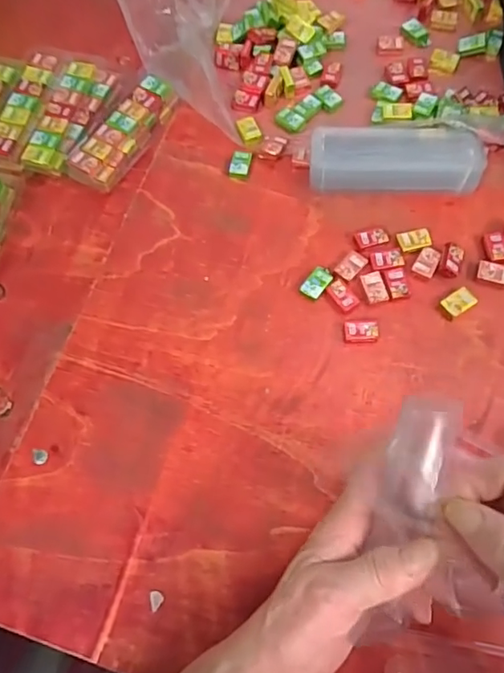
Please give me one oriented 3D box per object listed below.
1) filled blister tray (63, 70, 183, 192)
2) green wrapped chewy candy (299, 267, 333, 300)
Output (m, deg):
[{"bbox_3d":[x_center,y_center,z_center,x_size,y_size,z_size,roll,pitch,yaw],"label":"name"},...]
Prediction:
[{"bbox_3d":[-0.116,-0.188,0.492,0.042,0.031,0.124,32,73,14],"label":"filled blister tray"},{"bbox_3d":[0.052,-0.042,0.434,0.017,0.008,0.027,35,74,15],"label":"green wrapped chewy candy"}]

